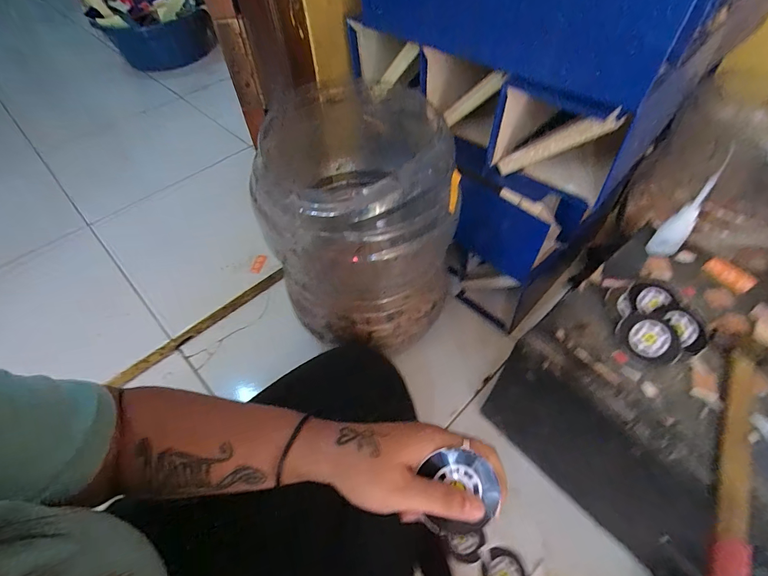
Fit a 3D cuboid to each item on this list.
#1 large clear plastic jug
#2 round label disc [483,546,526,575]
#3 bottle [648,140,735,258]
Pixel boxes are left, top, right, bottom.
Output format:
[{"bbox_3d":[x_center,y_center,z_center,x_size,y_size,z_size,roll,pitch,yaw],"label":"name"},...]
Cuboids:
[{"bbox_3d":[-0.028,-0.094,0.489,0.204,0.247,0.245,-4,52,0],"label":"large clear plastic jug"},{"bbox_3d":[0.139,0.328,0.426,0.045,0.004,0.052,-14,53,-7],"label":"round label disc"},{"bbox_3d":[0.326,-0.081,0.398,0.026,0.122,0.025,-28,56,-17],"label":"bottle"}]

